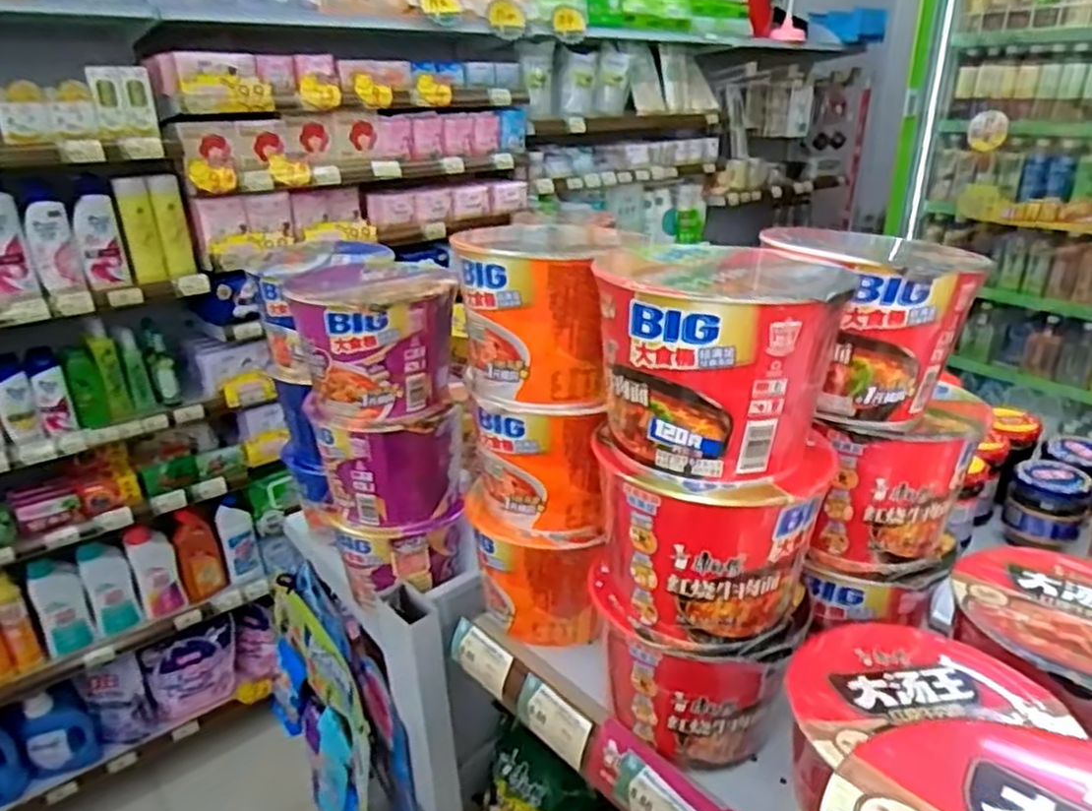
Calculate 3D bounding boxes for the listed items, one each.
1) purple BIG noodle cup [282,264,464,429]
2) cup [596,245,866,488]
[{"bbox_3d":[-0.150,-0.055,0.631,0.128,0.108,0.134,-15,27,-29],"label":"purple BIG noodle cup"},{"bbox_3d":[0.093,-0.031,0.425,0.126,0.108,0.130,-2,23,-1],"label":"cup"}]

